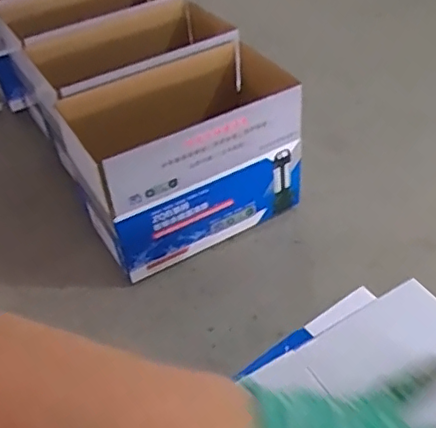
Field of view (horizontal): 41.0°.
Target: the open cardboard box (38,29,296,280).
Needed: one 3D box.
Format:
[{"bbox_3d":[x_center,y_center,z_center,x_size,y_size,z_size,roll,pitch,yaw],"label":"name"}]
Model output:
[{"bbox_3d":[-0.044,-0.129,1.159,0.455,0.287,0.263,-22,47,-18],"label":"open cardboard box"}]

